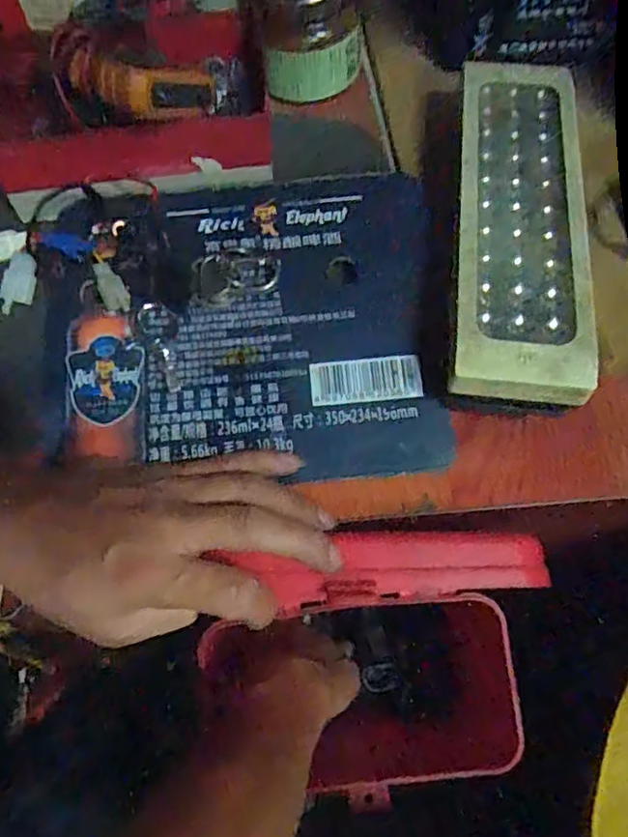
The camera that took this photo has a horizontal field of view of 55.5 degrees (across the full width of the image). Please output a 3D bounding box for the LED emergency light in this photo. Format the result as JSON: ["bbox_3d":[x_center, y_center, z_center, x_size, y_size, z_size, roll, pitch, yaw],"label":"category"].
[{"bbox_3d":[0.117,-0.112,0.359,0.074,0.050,0.248,7,65,3],"label":"LED emergency light"}]

